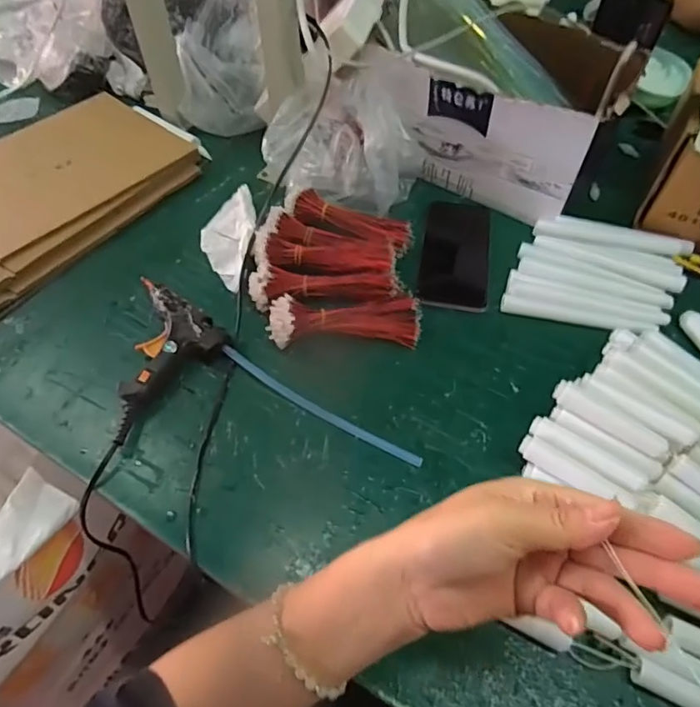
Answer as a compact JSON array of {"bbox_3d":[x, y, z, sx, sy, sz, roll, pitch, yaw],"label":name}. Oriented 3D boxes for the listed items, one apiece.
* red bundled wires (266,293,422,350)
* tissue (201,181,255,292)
[{"bbox_3d":[-0.004,-0.035,0.495,0.142,0.039,0.052,-1,56,-2],"label":"red bundled wires"},{"bbox_3d":[-0.133,-0.133,0.568,0.061,0.031,0.136,-8,56,-7],"label":"tissue"}]

